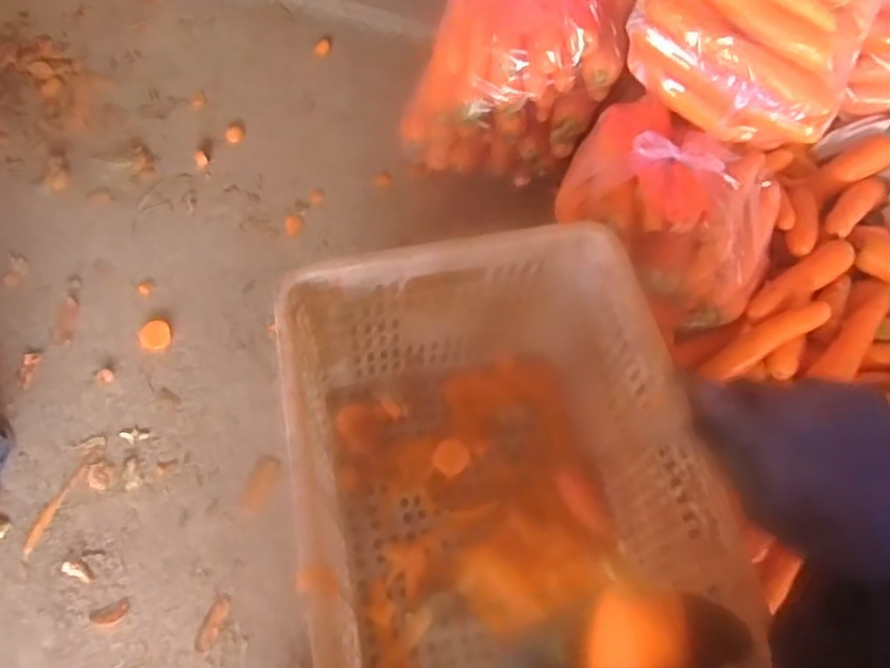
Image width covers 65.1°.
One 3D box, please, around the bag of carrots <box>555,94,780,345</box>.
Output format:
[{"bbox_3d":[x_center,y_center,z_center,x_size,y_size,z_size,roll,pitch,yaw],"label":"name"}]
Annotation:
[{"bbox_3d":[0.279,-0.147,0.854,0.261,0.158,0.226,27,65,9],"label":"bag of carrots"}]

